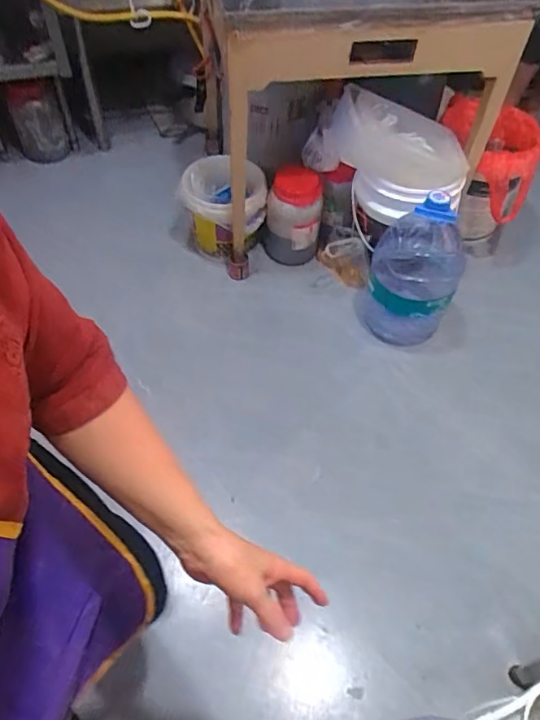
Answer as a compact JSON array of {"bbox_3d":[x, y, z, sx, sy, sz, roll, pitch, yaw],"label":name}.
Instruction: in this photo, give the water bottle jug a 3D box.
[{"bbox_3d":[0.414,-0.266,1.557,0.250,0.408,0.237,18,55,11],"label":"water bottle jug"}]

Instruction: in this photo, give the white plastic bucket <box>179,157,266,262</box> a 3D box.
[{"bbox_3d":[-0.152,-0.536,1.909,0.294,0.268,0.313,1,54,-1],"label":"white plastic bucket"}]

